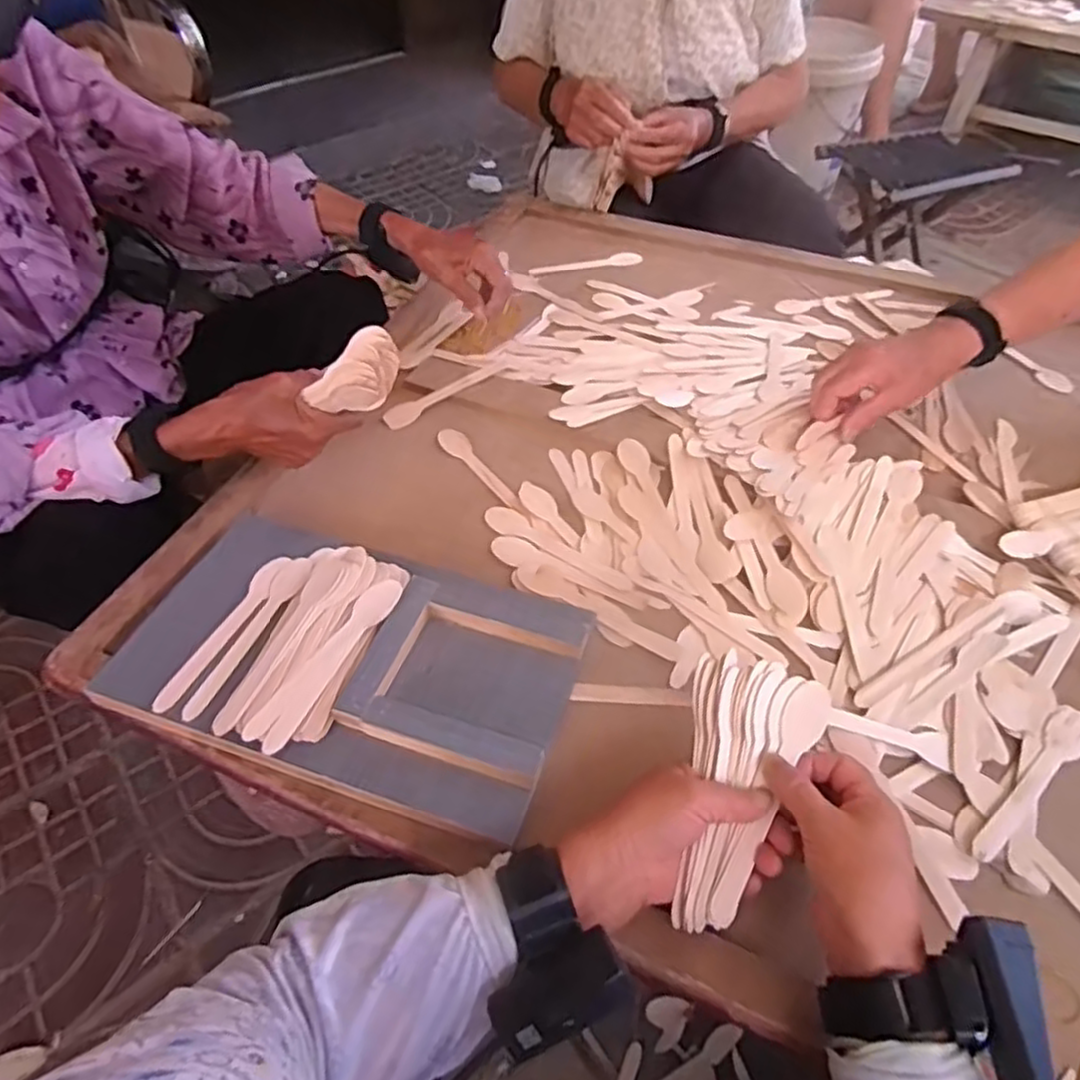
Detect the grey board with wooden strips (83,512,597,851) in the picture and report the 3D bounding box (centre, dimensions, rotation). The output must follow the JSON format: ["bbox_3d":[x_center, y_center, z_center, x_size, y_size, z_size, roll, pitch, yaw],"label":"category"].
[{"bbox_3d":[-0.144,0.085,0.537,0.331,0.027,0.191,16,49,13],"label":"grey board with wooden strips"}]

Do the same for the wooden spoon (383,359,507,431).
[{"bbox_3d":[-0.100,-0.163,0.768,0.153,0.012,0.029,-32,54,-23],"label":"wooden spoon"}]

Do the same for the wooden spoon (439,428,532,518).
[{"bbox_3d":[-0.057,-0.067,0.700,0.026,0.004,0.151,-29,53,-21],"label":"wooden spoon"}]

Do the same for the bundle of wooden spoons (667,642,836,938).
[{"bbox_3d":[0.120,0.154,0.434,0.080,0.017,0.162,17,76,15],"label":"bundle of wooden spoons"}]

